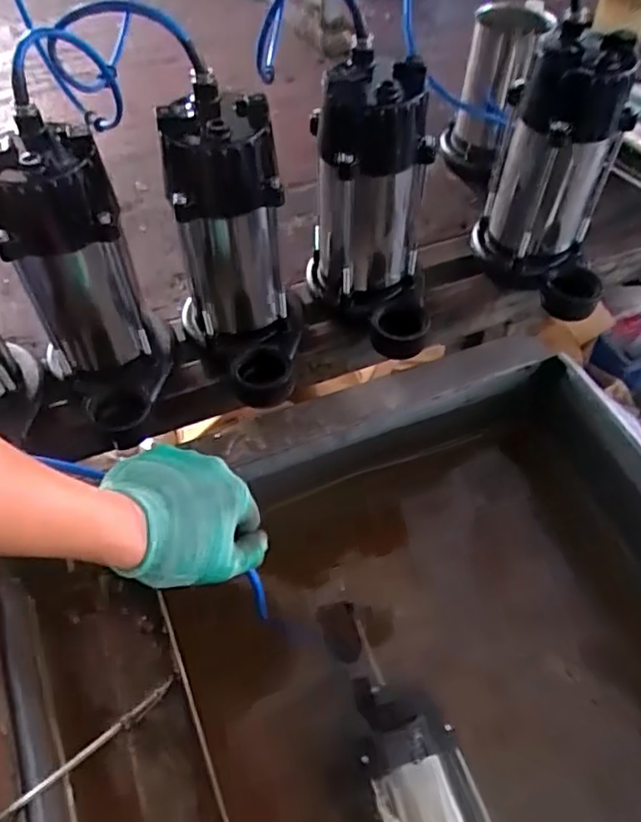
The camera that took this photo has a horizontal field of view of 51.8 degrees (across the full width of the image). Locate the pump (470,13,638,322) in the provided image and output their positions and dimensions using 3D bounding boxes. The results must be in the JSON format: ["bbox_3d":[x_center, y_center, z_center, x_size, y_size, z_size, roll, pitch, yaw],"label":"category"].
[{"bbox_3d":[0.230,-0.218,0.630,0.117,0.231,0.133,0,52,0],"label":"pump"}]

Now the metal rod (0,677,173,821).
[{"bbox_3d":[-0.163,0.231,0.435,0.152,0.012,0.008,-32,59,-22],"label":"metal rod"}]

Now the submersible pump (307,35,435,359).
[{"bbox_3d":[0.053,-0.173,0.595,0.104,0.228,0.134,-11,53,-9],"label":"submersible pump"}]

